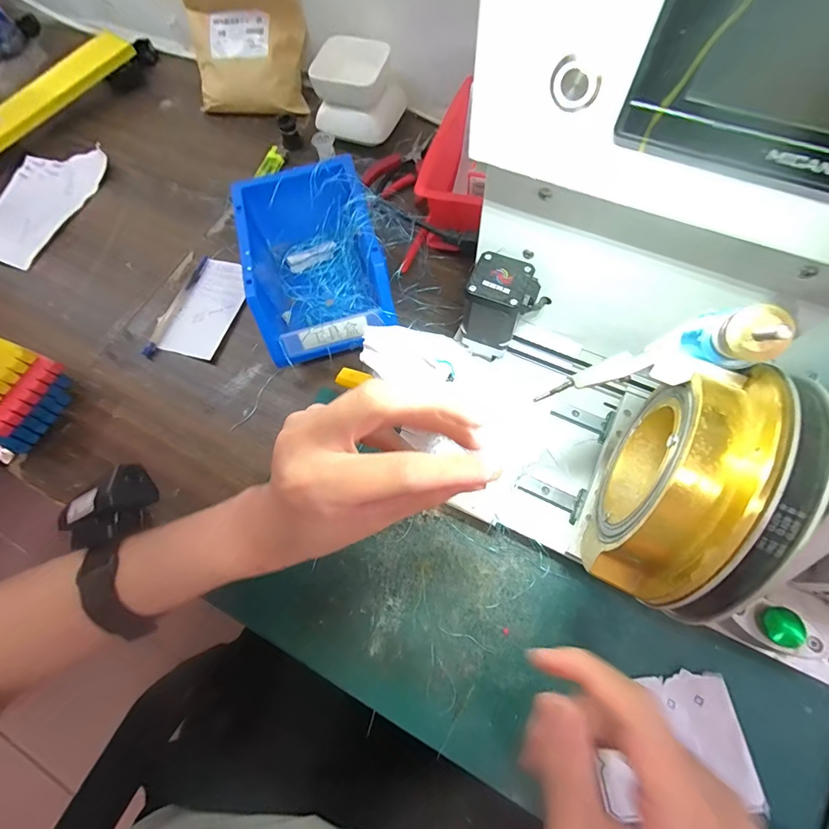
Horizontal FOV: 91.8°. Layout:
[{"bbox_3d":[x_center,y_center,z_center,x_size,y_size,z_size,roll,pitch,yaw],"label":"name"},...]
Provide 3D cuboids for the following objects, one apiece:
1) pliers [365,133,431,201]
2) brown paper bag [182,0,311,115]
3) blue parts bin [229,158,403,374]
[{"bbox_3d":[-0.015,-0.298,0.483,0.039,0.020,0.108,41,77,17],"label":"pliers"},{"bbox_3d":[-0.223,-0.476,0.487,0.159,0.203,0.080,10,69,8],"label":"brown paper bag"},{"bbox_3d":[-0.094,-0.146,0.397,0.126,0.082,0.180,-16,68,-2],"label":"blue parts bin"}]

